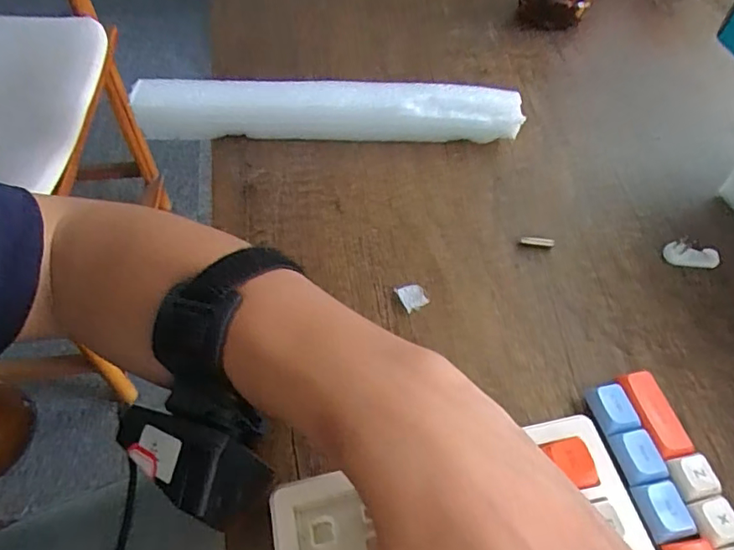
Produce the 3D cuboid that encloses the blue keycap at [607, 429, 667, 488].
[{"bbox_3d":[0.119,0.079,0.234,0.019,0.004,0.022,-9,54,-10],"label":"blue keycap"}]

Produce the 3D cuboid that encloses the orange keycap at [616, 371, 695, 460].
[{"bbox_3d":[0.134,0.066,0.250,0.020,0.012,0.040,-14,55,-13],"label":"orange keycap"}]

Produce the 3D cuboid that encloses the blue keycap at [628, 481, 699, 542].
[{"bbox_3d":[0.125,0.098,0.222,0.020,0.004,0.022,-5,53,-7],"label":"blue keycap"}]

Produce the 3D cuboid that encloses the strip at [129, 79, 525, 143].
[{"bbox_3d":[-0.025,-0.112,0.365,0.251,0.034,0.025,0,53,-3],"label":"strip"}]

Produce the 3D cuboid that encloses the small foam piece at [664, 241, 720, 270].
[{"bbox_3d":[0.191,-0.011,0.312,0.030,0.009,0.010,14,53,8],"label":"small foam piece"}]

